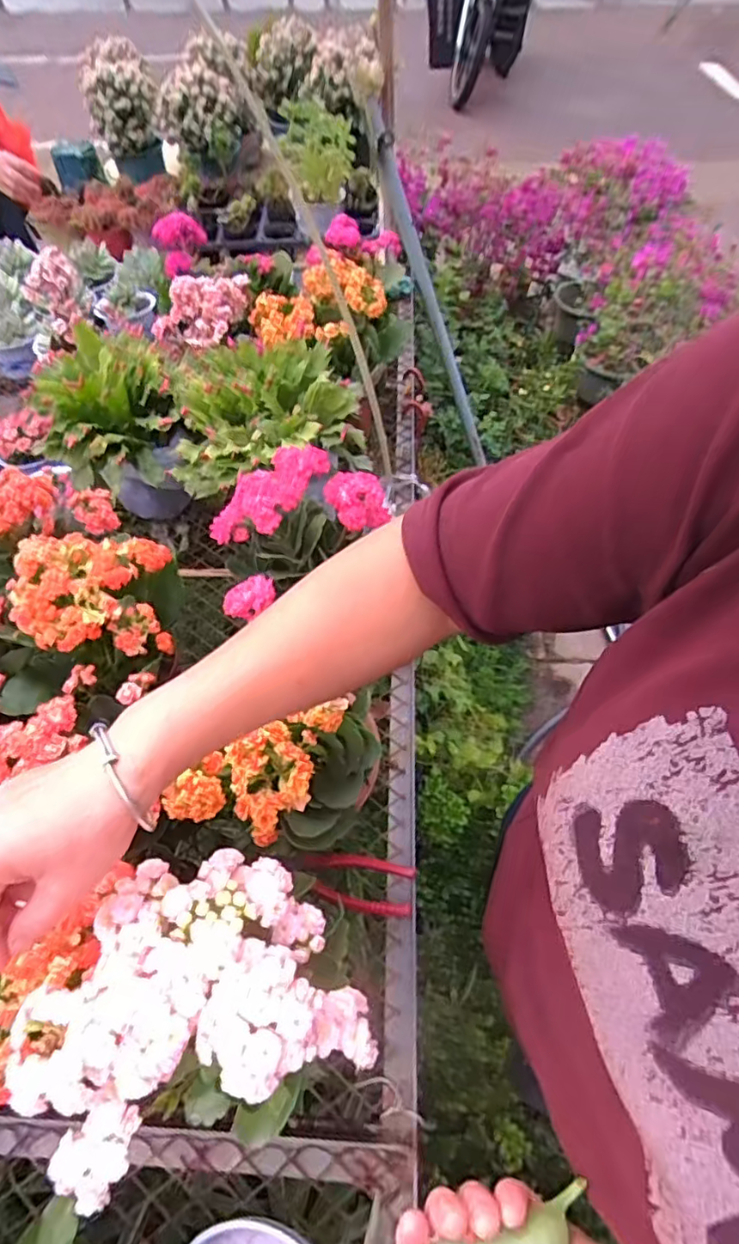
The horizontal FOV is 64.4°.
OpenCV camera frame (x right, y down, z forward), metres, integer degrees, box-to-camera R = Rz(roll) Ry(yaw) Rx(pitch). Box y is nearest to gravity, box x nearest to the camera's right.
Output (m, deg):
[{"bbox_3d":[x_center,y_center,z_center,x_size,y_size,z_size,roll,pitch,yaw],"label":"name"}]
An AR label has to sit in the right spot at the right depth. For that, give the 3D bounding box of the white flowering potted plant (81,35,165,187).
[{"bbox_3d":[-0.583,-1.212,1.417,0.163,0.240,0.169,-18,58,-10],"label":"white flowering potted plant"}]

